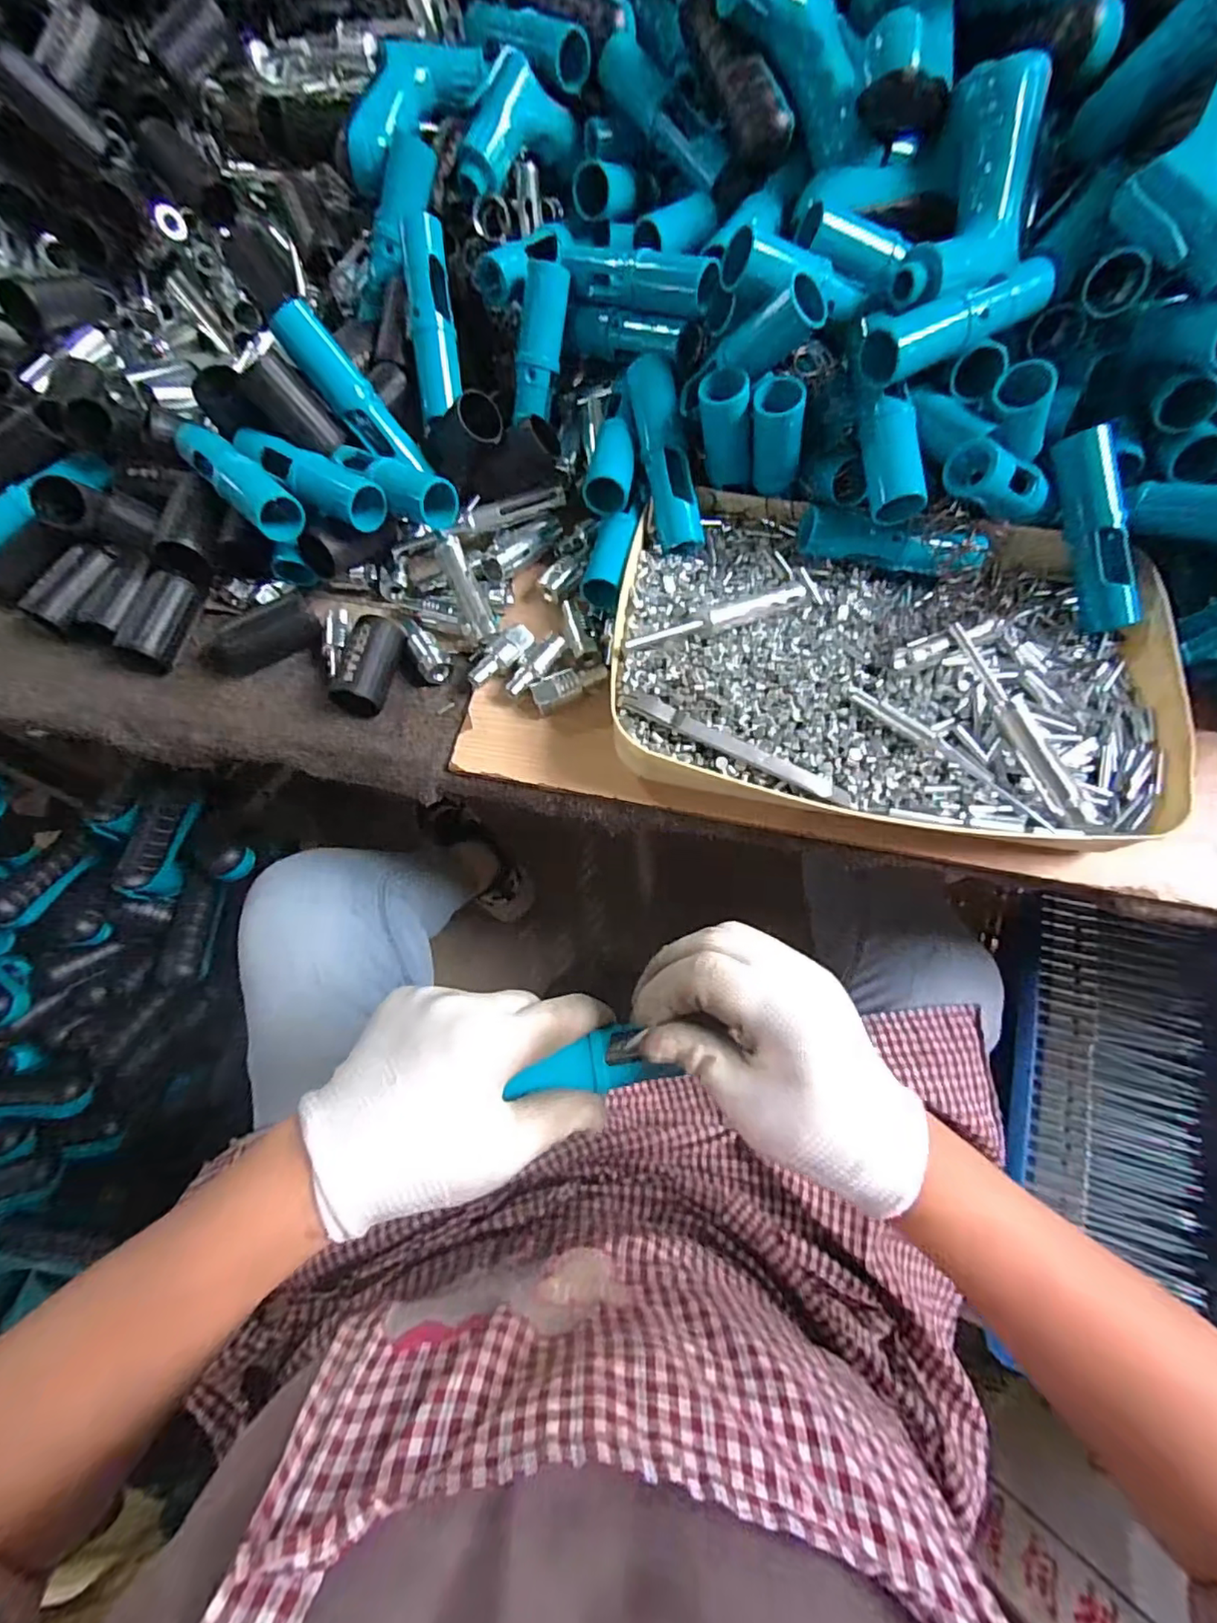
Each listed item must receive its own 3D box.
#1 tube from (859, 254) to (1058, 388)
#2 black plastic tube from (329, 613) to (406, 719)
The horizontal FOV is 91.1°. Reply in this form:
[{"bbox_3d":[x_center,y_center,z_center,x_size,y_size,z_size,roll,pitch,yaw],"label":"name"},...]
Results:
[{"bbox_3d":[0.202,-0.281,0.342,0.122,0.026,0.028,-29,71,-11],"label":"tube"},{"bbox_3d":[-0.159,-0.100,0.398,0.027,0.030,0.067,15,69,5],"label":"black plastic tube"}]

